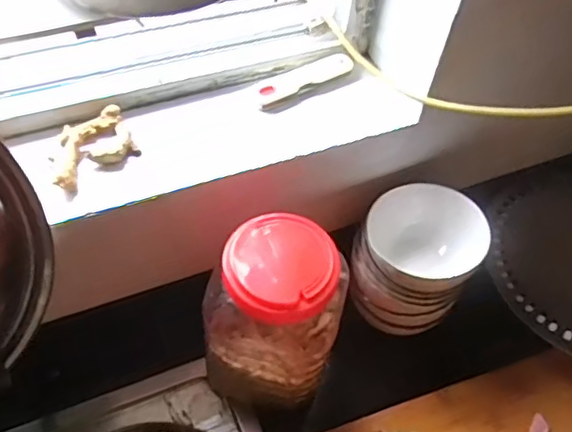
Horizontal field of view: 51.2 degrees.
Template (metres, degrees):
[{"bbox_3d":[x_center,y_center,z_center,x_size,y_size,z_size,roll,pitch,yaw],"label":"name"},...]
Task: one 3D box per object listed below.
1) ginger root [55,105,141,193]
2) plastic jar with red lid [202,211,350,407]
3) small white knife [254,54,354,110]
[{"bbox_3d":[-0.161,-0.055,0.491,0.077,0.019,0.050,-35,65,-25],"label":"ginger root"},{"bbox_3d":[-0.012,0.094,0.547,0.094,0.182,0.100,5,55,-1],"label":"plastic jar with red lid"},{"bbox_3d":[0.017,-0.126,0.549,0.098,0.016,0.020,-25,61,-21],"label":"small white knife"}]

